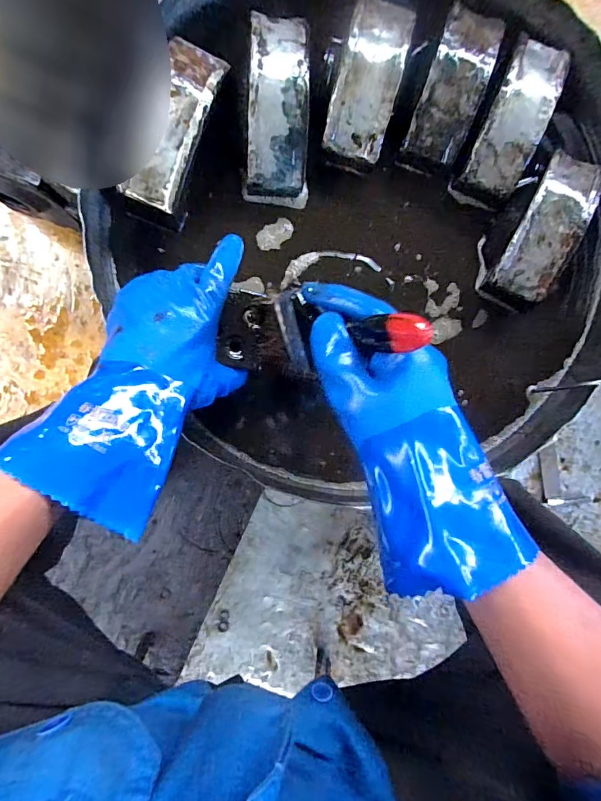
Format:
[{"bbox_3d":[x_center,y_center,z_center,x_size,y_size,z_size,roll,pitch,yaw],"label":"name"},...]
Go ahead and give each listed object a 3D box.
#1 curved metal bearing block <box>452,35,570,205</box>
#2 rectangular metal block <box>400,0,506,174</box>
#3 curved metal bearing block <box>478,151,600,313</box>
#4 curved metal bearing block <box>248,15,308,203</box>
[{"bbox_3d":[0.225,-0.296,0.443,0.058,0.043,0.160,23,90,-3],"label":"curved metal bearing block"},{"bbox_3d":[0.159,-0.327,0.436,0.058,0.043,0.148,18,90,-3],"label":"rectangular metal block"},{"bbox_3d":[0.259,-0.180,0.442,0.062,0.043,0.155,26,90,-3],"label":"curved metal bearing block"},{"bbox_3d":[-0.022,-0.304,0.433,0.061,0.048,0.167,2,91,-3],"label":"curved metal bearing block"}]

